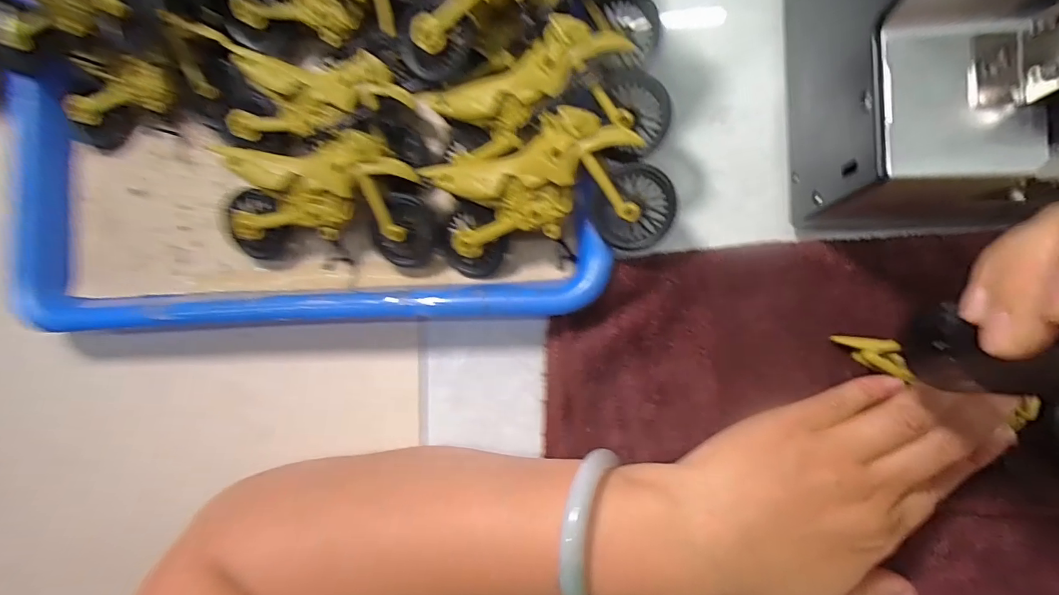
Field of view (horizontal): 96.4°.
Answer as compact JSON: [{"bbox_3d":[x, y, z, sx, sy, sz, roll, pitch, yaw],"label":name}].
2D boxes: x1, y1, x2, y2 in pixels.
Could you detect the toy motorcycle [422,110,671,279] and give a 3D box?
[{"bbox_3d":[0.005,-0.047,0.222,0.112,0.032,0.055,-8,84,23],"label":"toy motorcycle"}]

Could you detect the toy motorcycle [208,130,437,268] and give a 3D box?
[{"bbox_3d":[-0.107,-0.049,0.249,0.116,0.036,0.060,3,86,9],"label":"toy motorcycle"}]

